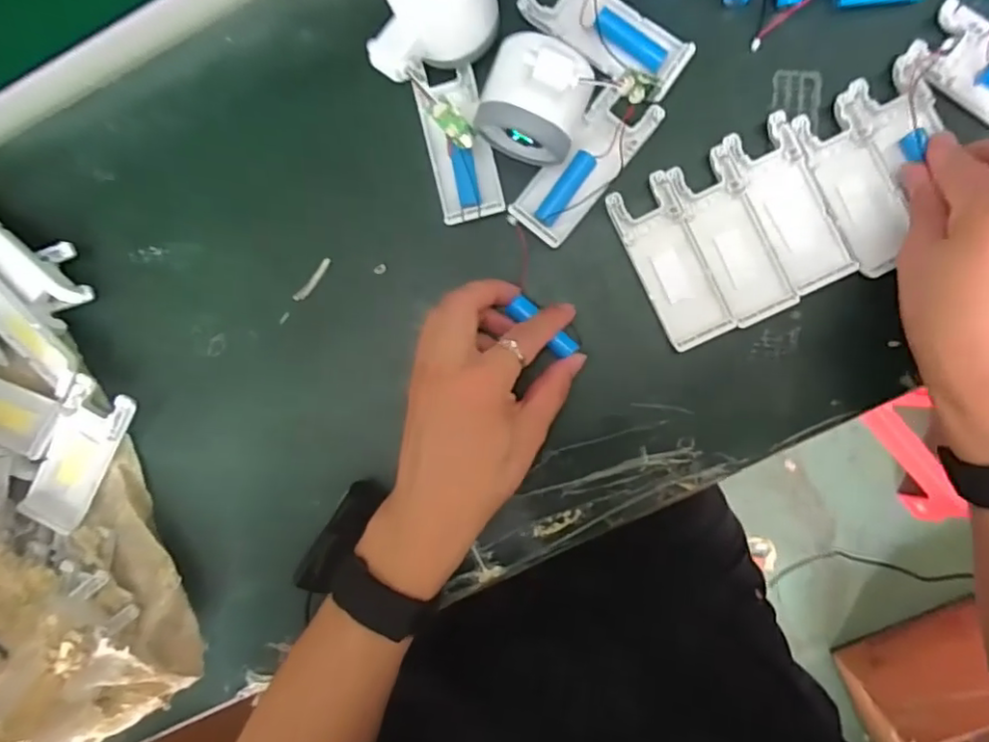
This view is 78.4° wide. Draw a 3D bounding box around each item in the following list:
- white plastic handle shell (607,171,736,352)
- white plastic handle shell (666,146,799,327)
[{"bbox_3d":[0.108,-0.066,0.372,0.038,0.009,0.103,-25,90,5],"label":"white plastic handle shell"},{"bbox_3d":[0.144,-0.080,0.368,0.038,0.007,0.103,-26,90,5],"label":"white plastic handle shell"}]

